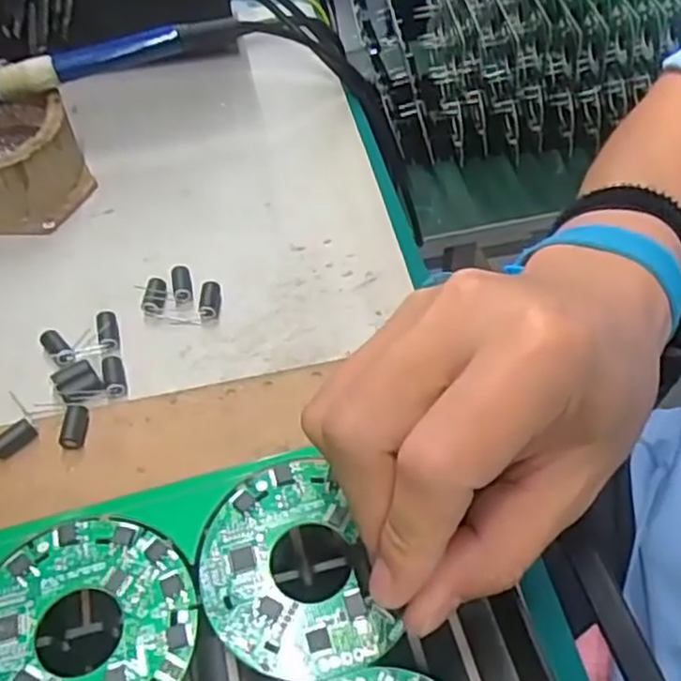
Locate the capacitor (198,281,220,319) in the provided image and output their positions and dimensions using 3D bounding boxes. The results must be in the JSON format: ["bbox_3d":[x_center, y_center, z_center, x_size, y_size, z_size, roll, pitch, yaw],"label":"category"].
[{"bbox_3d":[-0.062,-0.020,0.343,0.010,0.008,0.020,-2,51,-1],"label":"capacitor"}]

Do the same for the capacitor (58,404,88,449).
[{"bbox_3d":[-0.110,0.034,0.298,0.011,0.007,0.021,0,51,1],"label":"capacitor"}]

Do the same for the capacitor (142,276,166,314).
[{"bbox_3d":[-0.087,-0.022,0.344,0.010,0.009,0.019,1,51,2],"label":"capacitor"}]

